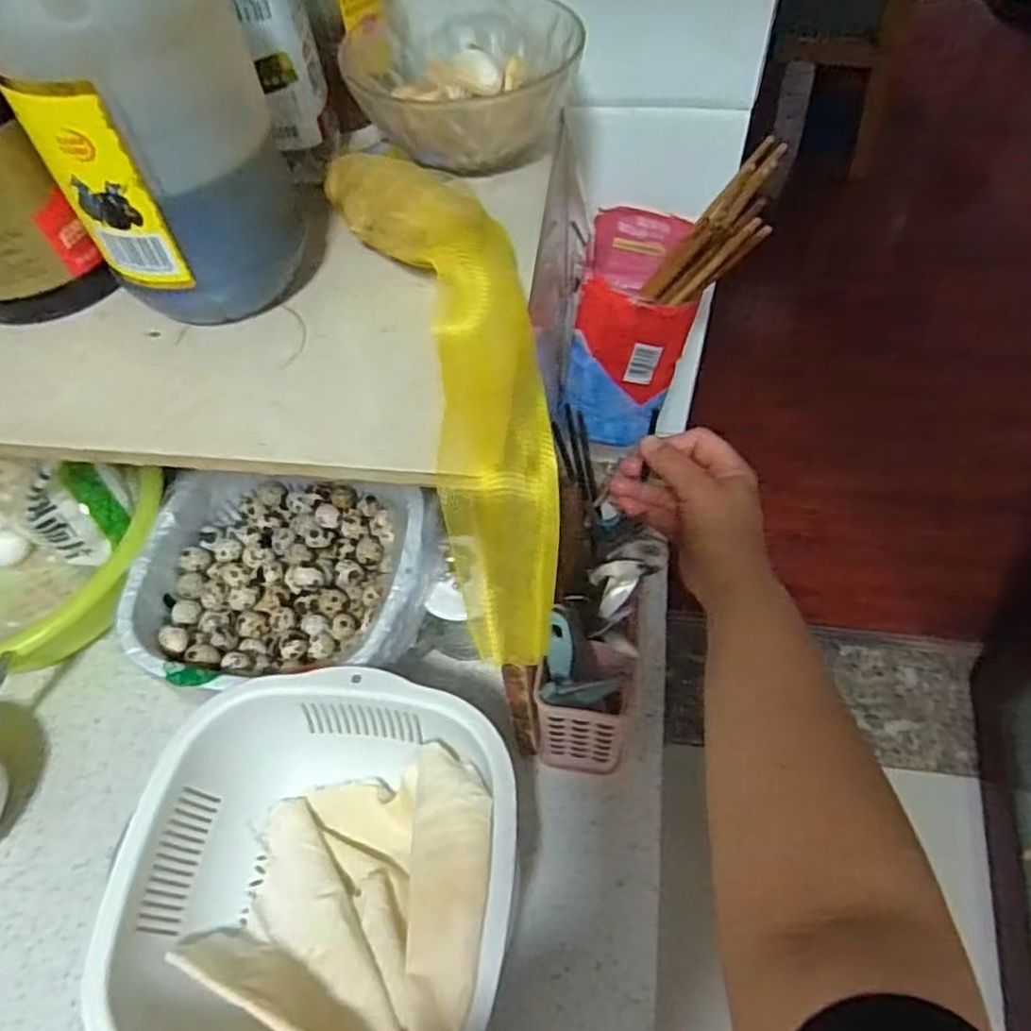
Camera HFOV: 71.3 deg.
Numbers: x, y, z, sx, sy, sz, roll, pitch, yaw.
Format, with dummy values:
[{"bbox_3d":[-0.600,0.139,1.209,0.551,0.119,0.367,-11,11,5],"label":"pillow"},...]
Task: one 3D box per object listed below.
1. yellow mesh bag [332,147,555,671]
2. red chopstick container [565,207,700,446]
[{"bbox_3d":[-0.022,-0.060,0.298,0.062,0.037,0.234,-13,74,-6],"label":"yellow mesh bag"},{"bbox_3d":[0.083,-0.137,0.522,0.074,0.130,0.107,8,57,8],"label":"red chopstick container"}]

